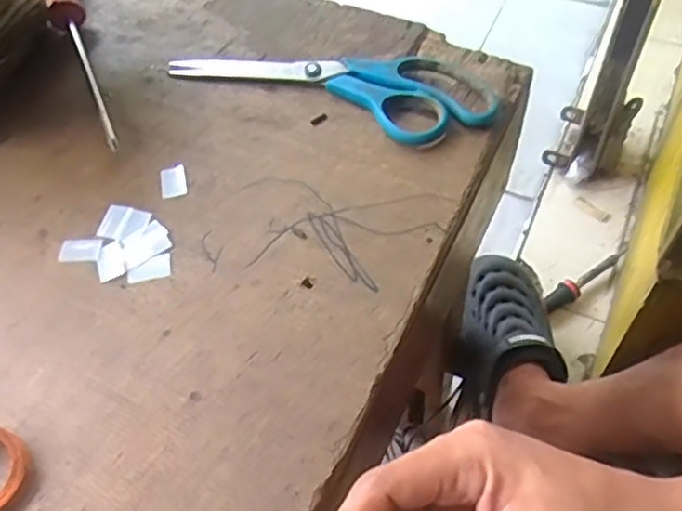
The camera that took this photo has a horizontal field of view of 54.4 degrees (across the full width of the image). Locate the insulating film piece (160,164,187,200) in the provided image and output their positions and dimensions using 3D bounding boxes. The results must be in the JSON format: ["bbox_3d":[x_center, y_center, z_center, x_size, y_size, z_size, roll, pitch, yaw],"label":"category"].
[{"bbox_3d":[-0.108,-0.048,0.427,0.016,0.004,0.024,-12,56,-4],"label":"insulating film piece"}]

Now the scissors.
[{"bbox_3d":[-0.010,-0.120,0.460,0.231,0.014,0.072,16,58,14],"label":"scissors"}]

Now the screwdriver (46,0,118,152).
[{"bbox_3d":[-0.201,-0.168,0.500,0.024,0.026,0.249,-21,57,-10],"label":"screwdriver"}]

